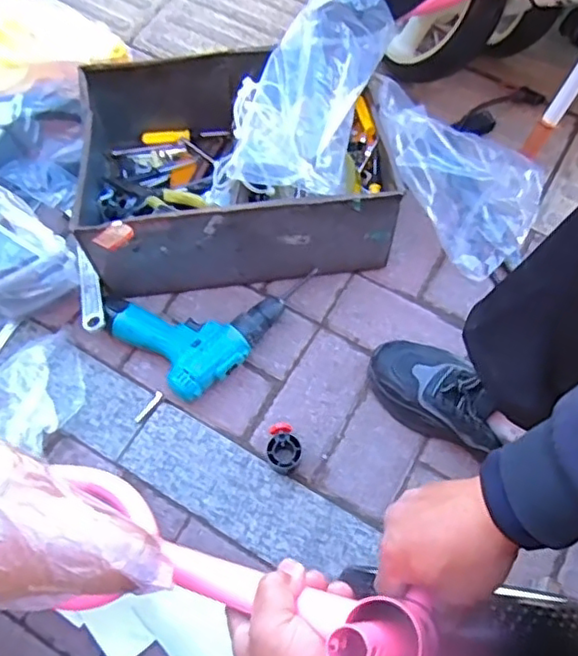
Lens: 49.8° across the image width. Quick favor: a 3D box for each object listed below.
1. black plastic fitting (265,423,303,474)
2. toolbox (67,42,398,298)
[{"bbox_3d":[-0.008,0.148,0.776,0.044,0.031,0.062,-11,66,-3],"label":"black plastic fitting"},{"bbox_3d":[-0.079,-0.221,0.869,0.413,0.171,0.286,-6,67,-3],"label":"toolbox"}]

